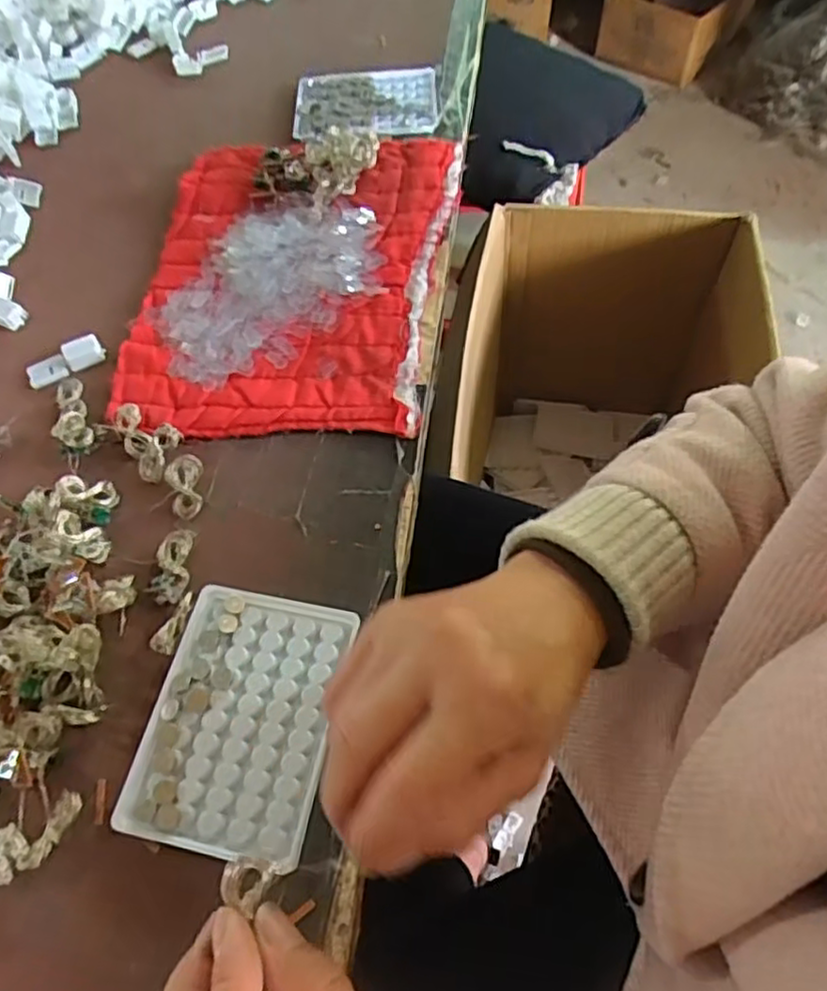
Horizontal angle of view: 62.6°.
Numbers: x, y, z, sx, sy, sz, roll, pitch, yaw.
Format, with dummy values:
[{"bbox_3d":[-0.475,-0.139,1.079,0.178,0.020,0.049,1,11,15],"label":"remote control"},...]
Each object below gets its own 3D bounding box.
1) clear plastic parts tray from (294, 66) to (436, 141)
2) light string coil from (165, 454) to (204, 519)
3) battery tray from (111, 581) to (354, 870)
[{"bbox_3d":[-0.045,-0.363,0.626,0.129,0.016,0.110,-2,61,2],"label":"clear plastic parts tray"},{"bbox_3d":[-0.146,-0.006,0.434,0.021,0.009,0.041,-5,78,1],"label":"light string coil"},{"bbox_3d":[-0.089,0.116,0.359,0.092,0.013,0.128,9,62,8],"label":"battery tray"}]

